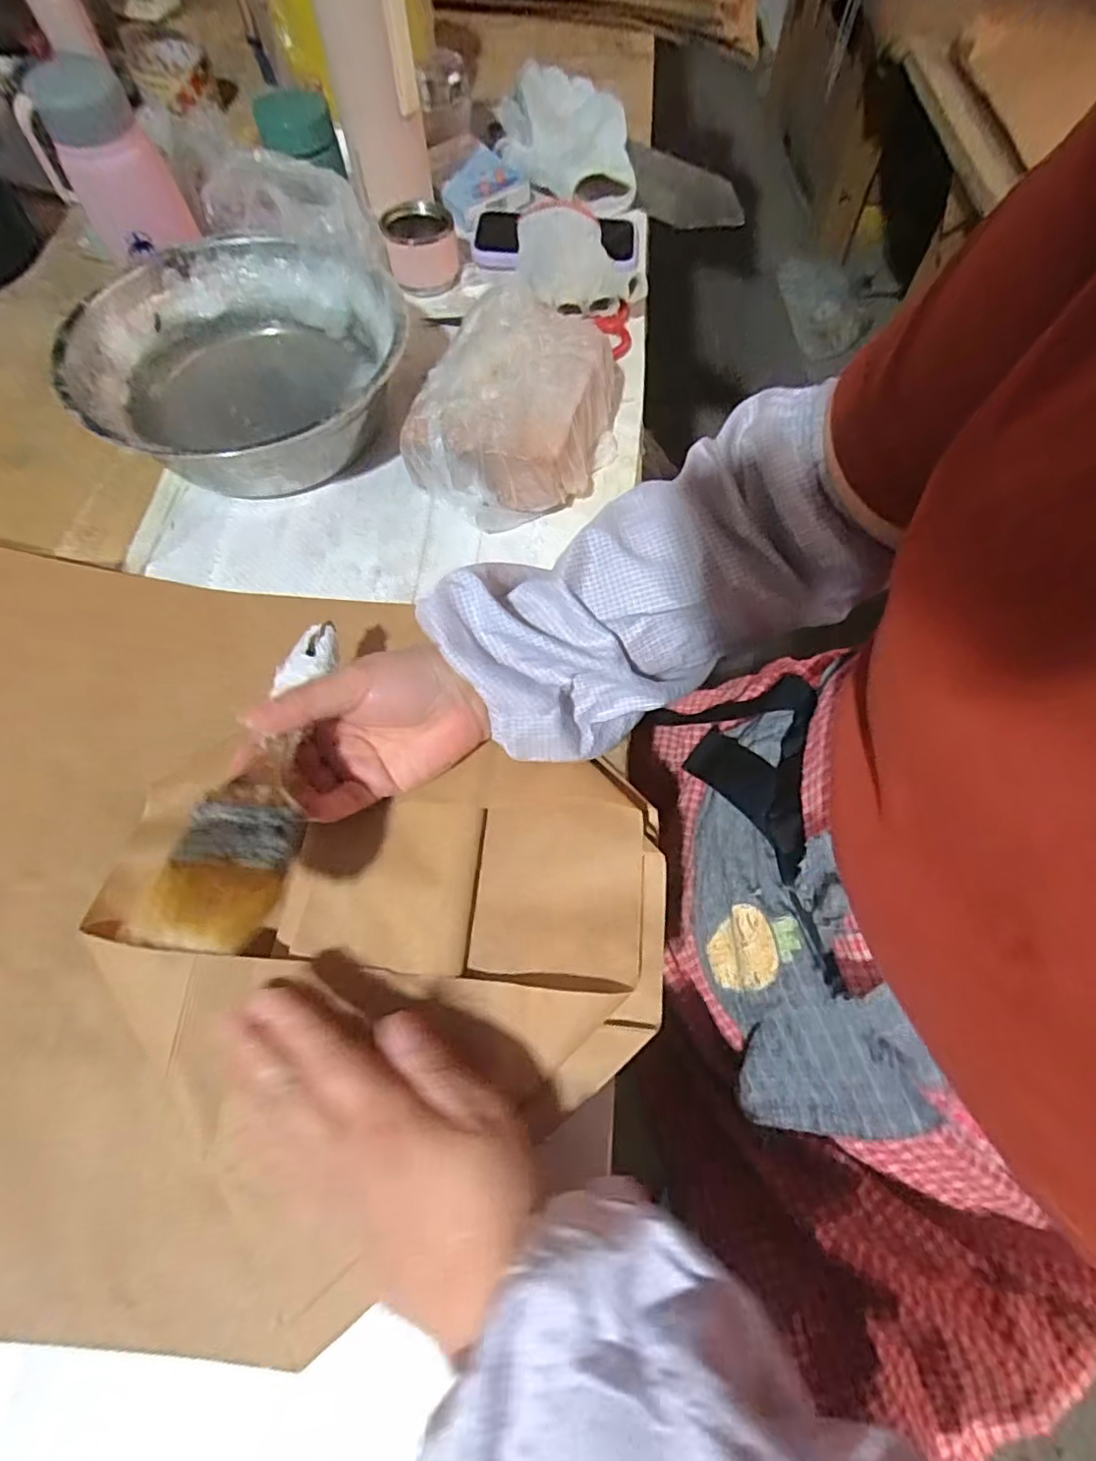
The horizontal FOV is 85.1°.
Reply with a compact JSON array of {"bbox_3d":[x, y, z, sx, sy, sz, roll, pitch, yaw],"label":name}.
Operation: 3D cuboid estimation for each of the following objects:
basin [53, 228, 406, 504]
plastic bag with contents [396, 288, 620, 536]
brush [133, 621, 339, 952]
[{"bbox_3d":[-0.224,-0.266,0.452,0.225,0.075,0.230,0,67,0],"label":"basin"},{"bbox_3d":[-0.020,-0.233,0.442,0.134,0.068,0.183,22,69,10],"label":"plastic bag with contents"},{"bbox_3d":[-0.131,0.014,0.280,0.049,0.011,0.172,3,53,-1],"label":"brush"}]

